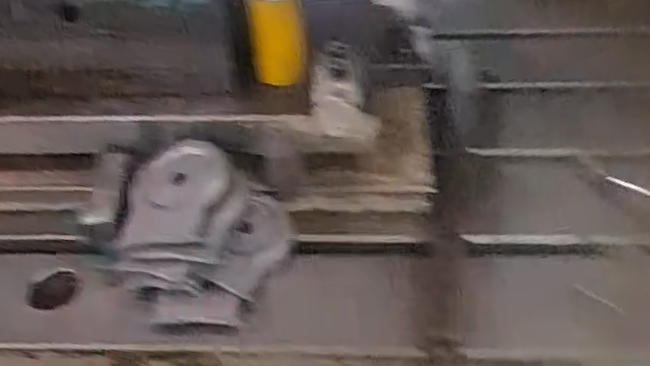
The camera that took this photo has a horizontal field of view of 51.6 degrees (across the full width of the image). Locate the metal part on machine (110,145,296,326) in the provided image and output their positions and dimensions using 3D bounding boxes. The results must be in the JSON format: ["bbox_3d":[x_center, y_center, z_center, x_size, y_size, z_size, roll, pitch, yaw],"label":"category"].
[{"bbox_3d":[-0.120,0.050,0.645,0.136,0.109,0.146,1,41,5],"label":"metal part on machine"}]

